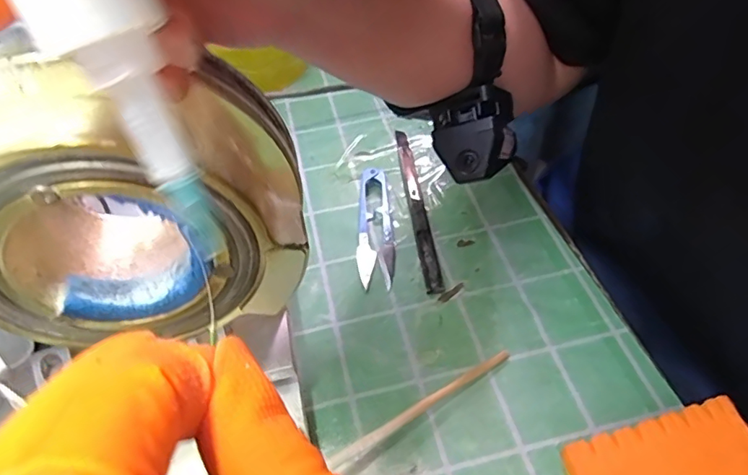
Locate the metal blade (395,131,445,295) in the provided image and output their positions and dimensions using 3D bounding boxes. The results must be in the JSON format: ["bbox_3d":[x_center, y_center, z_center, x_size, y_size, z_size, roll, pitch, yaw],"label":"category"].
[{"bbox_3d":[0.030,-0.025,0.375,0.011,0.007,0.155,-7,49,-1],"label":"metal blade"}]

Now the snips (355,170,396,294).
[{"bbox_3d":[0.001,-0.011,0.364,0.024,0.012,0.104,-3,49,3],"label":"snips"}]

